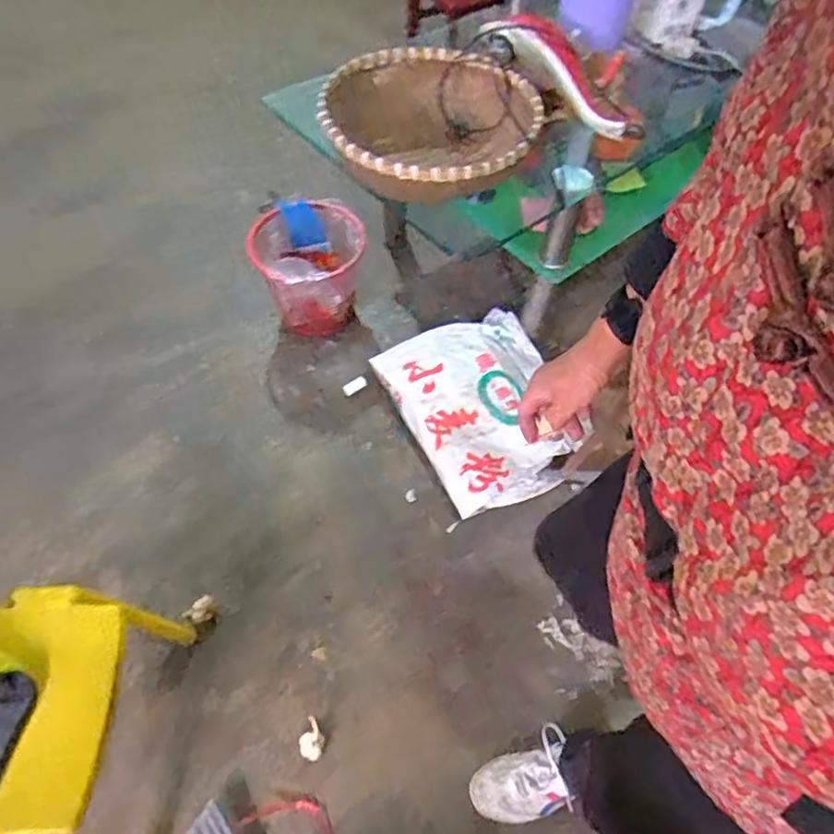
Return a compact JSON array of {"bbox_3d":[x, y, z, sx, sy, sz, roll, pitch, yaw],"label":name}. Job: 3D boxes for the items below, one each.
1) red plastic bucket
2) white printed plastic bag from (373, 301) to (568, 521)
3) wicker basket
[{"bbox_3d":[-0.239,-0.325,1.472,0.232,0.269,0.234,1,56,-1],"label":"red plastic bucket"},{"bbox_3d":[0.148,-0.027,1.357,0.335,0.100,0.401,-23,56,-18],"label":"white printed plastic bag"},{"bbox_3d":[0.027,-0.476,1.084,0.347,0.134,0.380,-1,56,-2],"label":"wicker basket"}]

